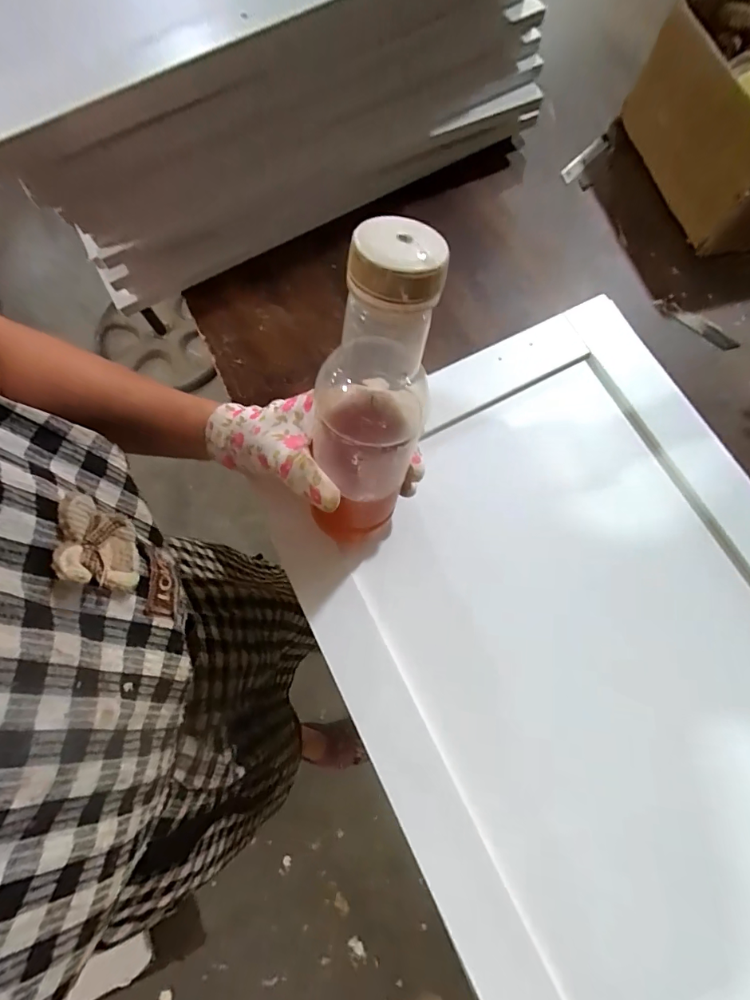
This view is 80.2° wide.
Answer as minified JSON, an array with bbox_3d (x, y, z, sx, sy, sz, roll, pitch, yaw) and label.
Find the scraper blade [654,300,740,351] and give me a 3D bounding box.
[{"bbox_3d":[0.366,-0.201,0.506,0.098,0.010,0.019,40,76,13],"label":"scraper blade"}]

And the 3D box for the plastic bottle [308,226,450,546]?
[{"bbox_3d":[-0.006,-0.047,0.250,0.064,0.195,0.050,27,56,10],"label":"plastic bottle"}]

